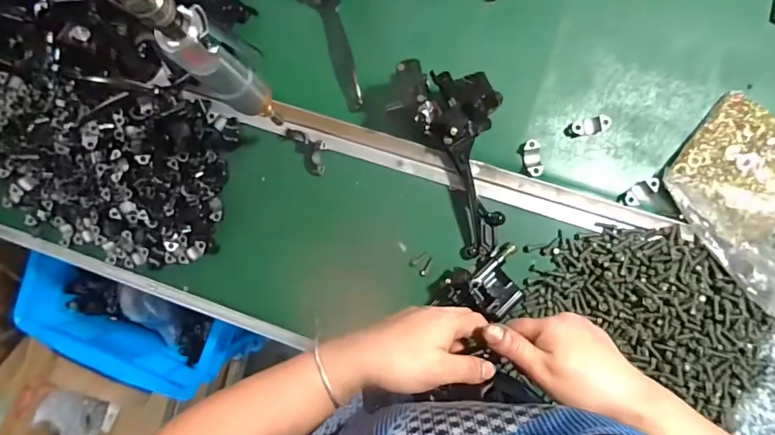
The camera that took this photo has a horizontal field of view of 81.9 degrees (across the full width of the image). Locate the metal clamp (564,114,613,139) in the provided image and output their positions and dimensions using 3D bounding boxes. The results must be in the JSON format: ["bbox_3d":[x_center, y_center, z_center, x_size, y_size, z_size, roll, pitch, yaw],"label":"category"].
[{"bbox_3d":[0.241,-0.110,0.536,0.051,0.014,0.019,-12,88,7],"label":"metal clamp"}]

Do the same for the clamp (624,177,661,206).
[{"bbox_3d":[0.302,-0.031,0.529,0.045,0.015,0.018,-36,85,5],"label":"clamp"}]

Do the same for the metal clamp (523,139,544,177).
[{"bbox_3d":[0.177,-0.072,0.542,0.019,0.014,0.044,-10,88,7],"label":"metal clamp"}]

